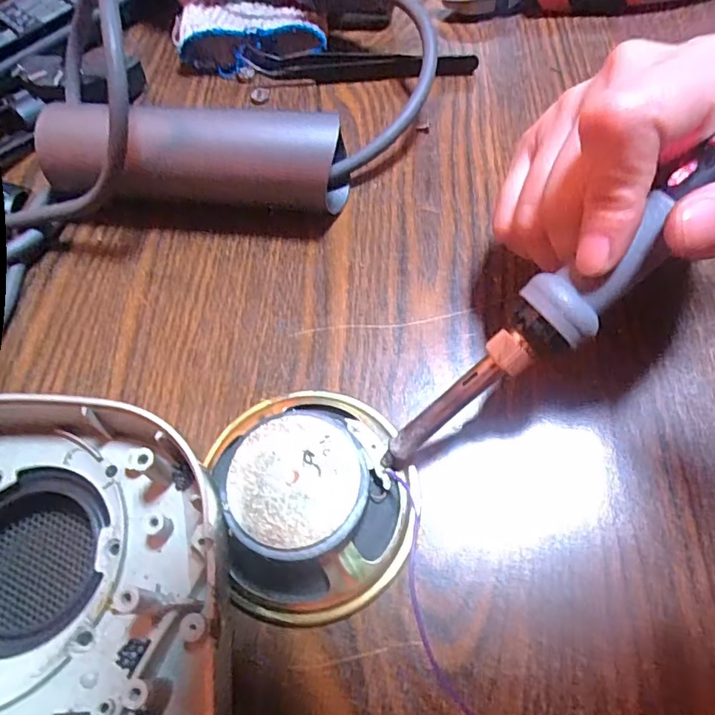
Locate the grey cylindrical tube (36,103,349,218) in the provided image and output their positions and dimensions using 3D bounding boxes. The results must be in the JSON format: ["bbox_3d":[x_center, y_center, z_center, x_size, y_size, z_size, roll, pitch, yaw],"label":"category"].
[{"bbox_3d":[-0.070,-0.082,0.229,0.127,0.040,0.038,5,62,7],"label":"grey cylindrical tube"}]

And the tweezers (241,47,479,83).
[{"bbox_3d":[0.000,-0.149,0.277,0.118,0.010,0.012,3,62,6],"label":"tweezers"}]

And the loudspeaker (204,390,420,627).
[{"bbox_3d":[-0.014,0.041,0.170,0.061,0.025,0.071,-17,63,-6],"label":"loudspeaker"}]

